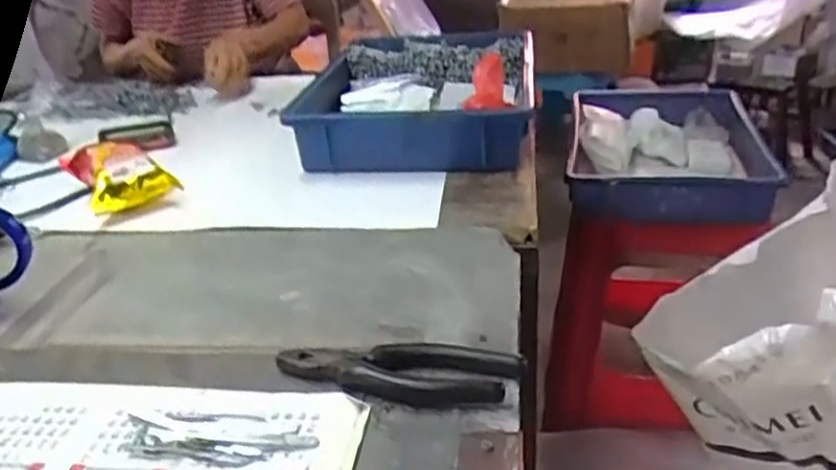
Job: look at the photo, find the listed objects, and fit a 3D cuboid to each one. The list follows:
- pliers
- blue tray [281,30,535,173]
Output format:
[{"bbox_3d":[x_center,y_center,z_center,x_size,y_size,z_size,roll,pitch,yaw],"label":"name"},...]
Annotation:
[{"bbox_3d":[-0.015,0.090,0.479,0.161,0.014,0.051,3,26,18],"label":"pliers"},{"bbox_3d":[0.008,-0.207,1.008,0.300,0.074,0.437,-3,25,7],"label":"blue tray"}]

